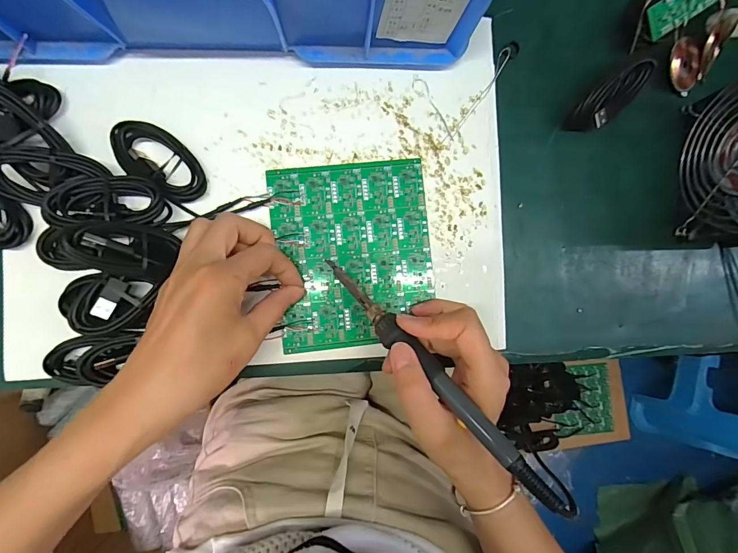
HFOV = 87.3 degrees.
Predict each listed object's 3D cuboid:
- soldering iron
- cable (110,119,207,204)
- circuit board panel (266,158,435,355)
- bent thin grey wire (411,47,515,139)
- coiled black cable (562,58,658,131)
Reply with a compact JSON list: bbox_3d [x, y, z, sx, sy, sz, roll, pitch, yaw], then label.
[{"bbox_3d":[0.036,0.060,0.254,0.016,0.020,0.217,-42,66,-4],"label":"soldering iron"},{"bbox_3d":[-0.157,-0.087,0.290,0.074,0.020,0.041,30,87,-4],"label":"cable"},{"bbox_3d":[-0.011,-0.018,0.309,0.121,0.004,0.143,-6,90,-5],"label":"circuit board panel"},{"bbox_3d":[0.090,-0.147,0.316,0.010,0.007,0.095,33,87,-4],"label":"bent thin grey wire"},{"bbox_3d":[0.197,-0.145,0.313,0.087,0.027,0.027,-35,92,-4],"label":"coiled black cable"}]

